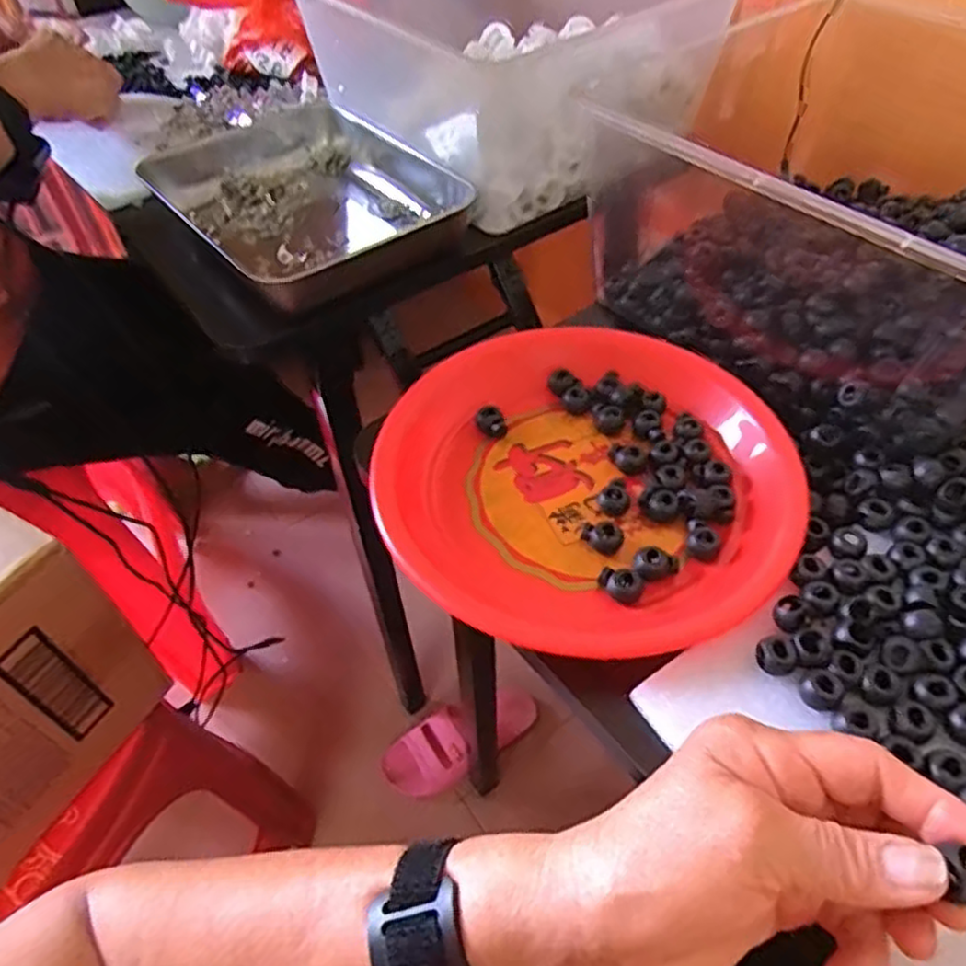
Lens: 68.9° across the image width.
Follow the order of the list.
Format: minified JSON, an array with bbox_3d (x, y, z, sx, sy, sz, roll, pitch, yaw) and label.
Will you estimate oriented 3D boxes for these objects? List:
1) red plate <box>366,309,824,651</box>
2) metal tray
[{"bbox_3d":[0.057,-0.008,0.401,0.220,0.031,0.227,-1,50,1],"label":"red plate"},{"bbox_3d":[-0.144,-0.236,0.613,0.210,0.064,0.265,-35,57,-25],"label":"metal tray"}]

